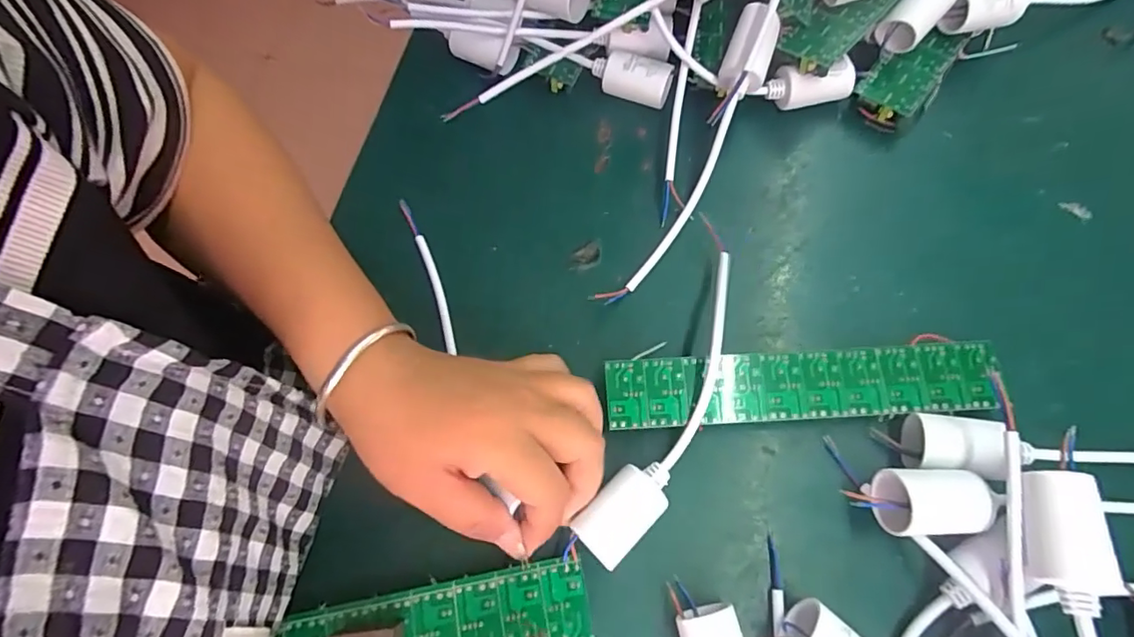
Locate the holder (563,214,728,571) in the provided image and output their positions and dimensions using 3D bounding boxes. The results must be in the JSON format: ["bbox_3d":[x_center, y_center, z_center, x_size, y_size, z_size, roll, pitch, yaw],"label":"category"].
[{"bbox_3d":[0.054,0.039,0.290,0.041,0.023,0.185,19,71,10],"label":"holder"}]

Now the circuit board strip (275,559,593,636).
[{"bbox_3d":[-0.066,0.147,0.253,0.150,0.004,0.038,-11,68,-1],"label":"circuit board strip"}]

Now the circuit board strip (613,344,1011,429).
[{"bbox_3d":[0.120,0.035,0.282,0.195,0.004,0.035,-3,74,1],"label":"circuit board strip"}]

